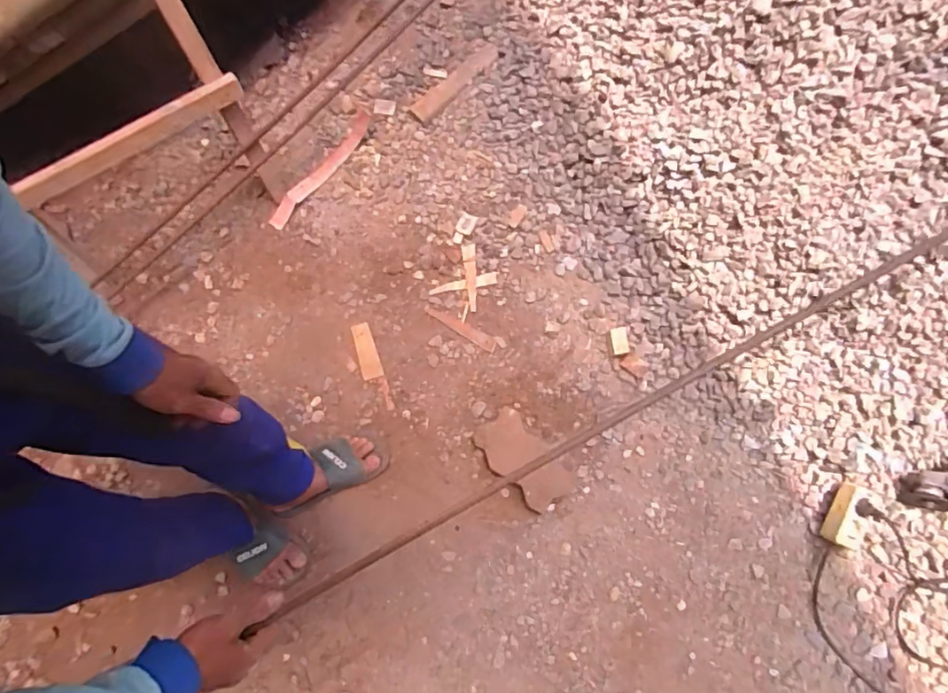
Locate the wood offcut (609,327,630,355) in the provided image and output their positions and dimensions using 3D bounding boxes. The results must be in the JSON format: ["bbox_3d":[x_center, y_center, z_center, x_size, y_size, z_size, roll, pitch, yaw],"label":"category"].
[{"bbox_3d":[0.316,-0.012,1.251,0.036,0.010,0.060,-7,72,0],"label":"wood offcut"}]

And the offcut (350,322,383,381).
[{"bbox_3d":[-0.235,0.010,1.255,0.042,0.010,0.125,-17,73,-4],"label":"offcut"}]

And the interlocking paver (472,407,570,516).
[{"bbox_3d":[0.098,0.218,1.135,0.118,0.067,0.207,-43,76,-11],"label":"interlocking paver"}]

